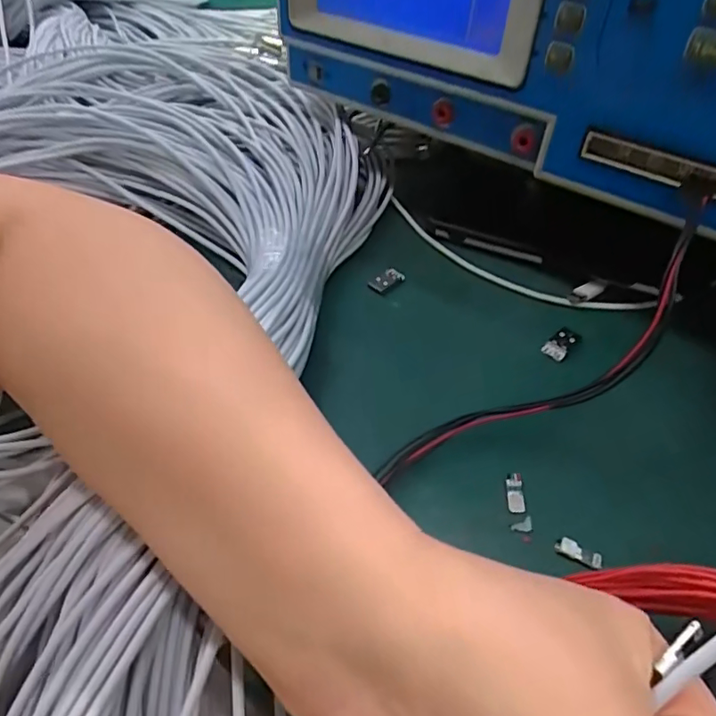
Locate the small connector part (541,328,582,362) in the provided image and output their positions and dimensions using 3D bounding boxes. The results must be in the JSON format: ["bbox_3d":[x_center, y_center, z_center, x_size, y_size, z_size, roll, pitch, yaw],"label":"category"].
[{"bbox_3d":[0.107,-0.007,0.288,0.021,0.004,0.012,-38,57,-23],"label":"small connector part"}]

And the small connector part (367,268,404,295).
[{"bbox_3d":[0.017,-0.047,0.331,0.022,0.004,0.011,-36,56,-21],"label":"small connector part"}]

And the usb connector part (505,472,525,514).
[{"bbox_3d":[0.067,0.057,0.234,0.007,0.004,0.017,2,49,7],"label":"usb connector part"}]

